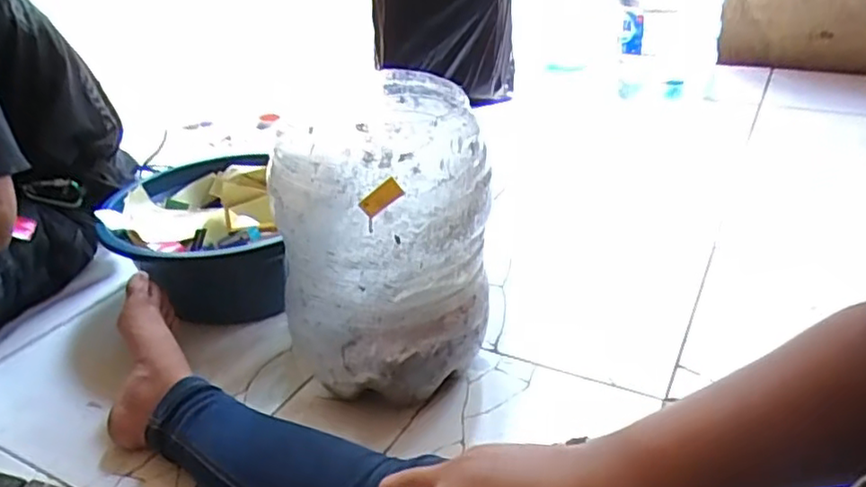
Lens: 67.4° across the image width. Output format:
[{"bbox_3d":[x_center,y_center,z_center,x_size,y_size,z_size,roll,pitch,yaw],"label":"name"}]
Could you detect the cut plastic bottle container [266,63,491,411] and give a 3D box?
[{"bbox_3d":[-0.056,-0.017,0.744,0.225,0.302,0.234,-2,29,0],"label":"cut plastic bottle container"}]

